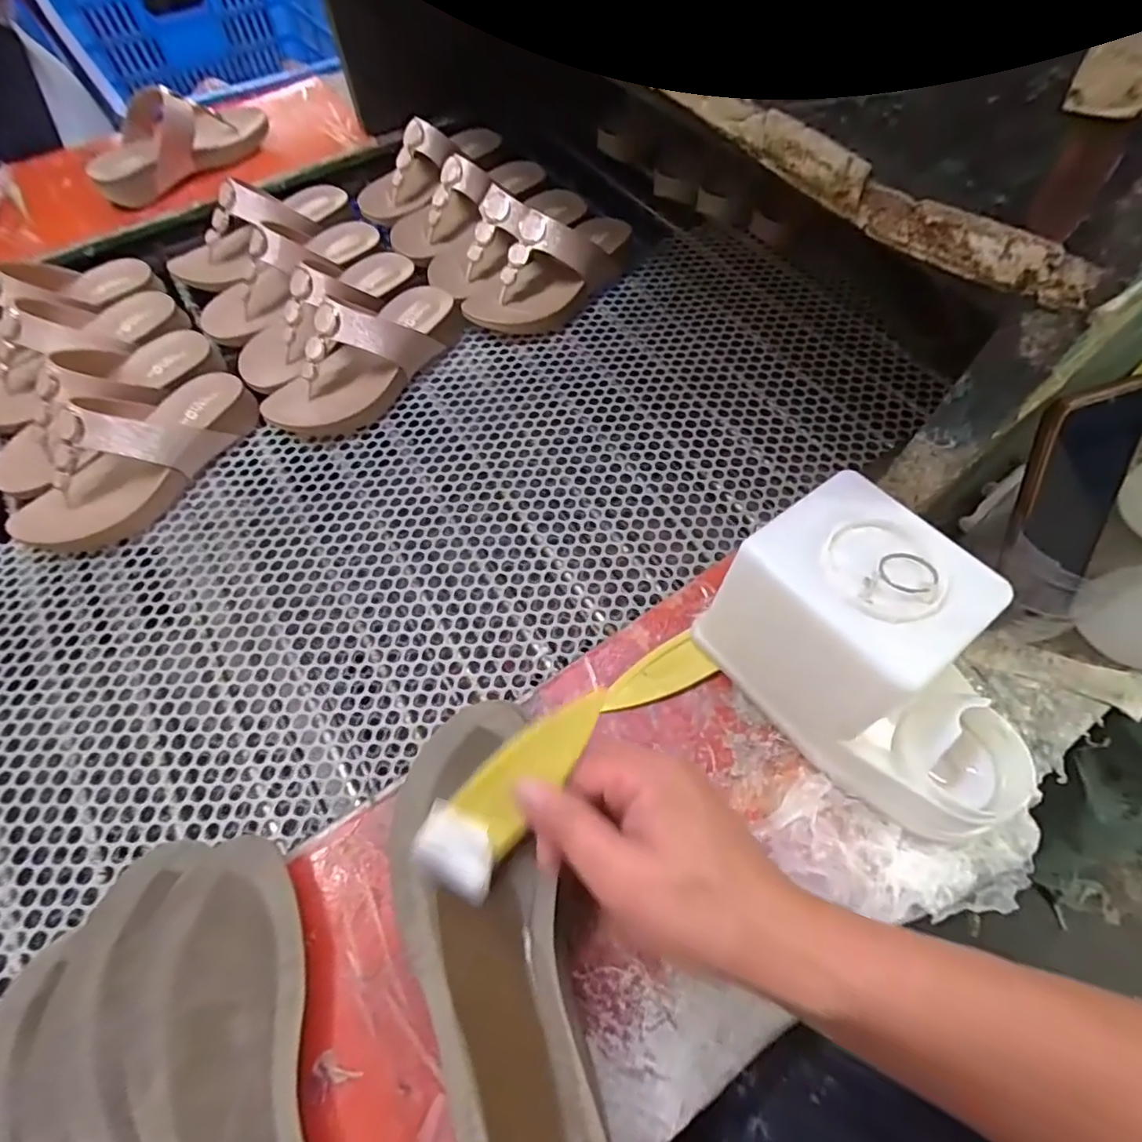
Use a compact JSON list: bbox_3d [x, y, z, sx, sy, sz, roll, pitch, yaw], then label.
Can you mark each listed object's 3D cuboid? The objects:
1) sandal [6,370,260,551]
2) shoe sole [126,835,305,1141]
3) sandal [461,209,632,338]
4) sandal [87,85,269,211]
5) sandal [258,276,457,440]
[{"bbox_3d":[-0.412,-0.115,0.520,0.093,0.086,0.223,27,65,14],"label":"sandal"},{"bbox_3d":[-0.169,0.263,0.274,0.080,0.018,0.234,-19,65,-9],"label":"shoe sole"},{"bbox_3d":[-0.019,-0.349,0.634,0.227,0.083,0.092,-34,66,-16],"label":"sandal"},{"bbox_3d":[-0.509,-0.558,0.715,0.070,0.099,0.229,38,70,18],"label":"sandal"},{"bbox_3d":[-0.211,-0.228,0.573,0.077,0.081,0.222,37,68,19],"label":"sandal"}]

